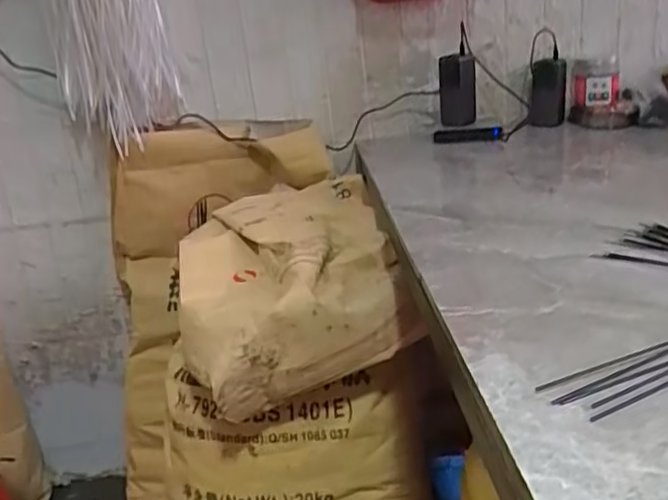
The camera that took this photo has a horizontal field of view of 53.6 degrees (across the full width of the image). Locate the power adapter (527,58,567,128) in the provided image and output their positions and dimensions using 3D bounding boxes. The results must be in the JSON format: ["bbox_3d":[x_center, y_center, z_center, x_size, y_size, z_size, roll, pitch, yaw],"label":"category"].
[{"bbox_3d":[0.411,-0.295,1.275,0.066,0.138,0.035,3,22,18],"label":"power adapter"}]

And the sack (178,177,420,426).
[{"bbox_3d":[-0.075,0.044,1.088,0.323,0.185,0.446,-8,21,-7],"label":"sack"}]

